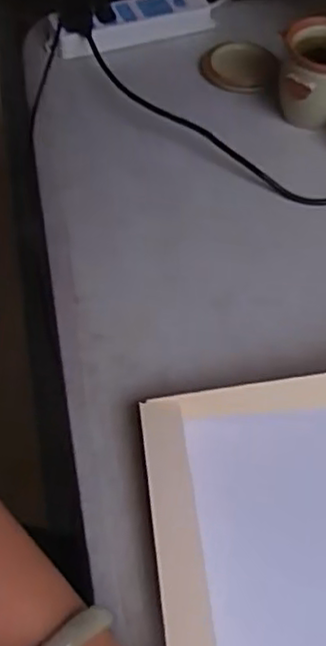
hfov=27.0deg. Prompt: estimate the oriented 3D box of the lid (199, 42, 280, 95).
[{"bbox_3d":[0.081,-0.280,0.734,0.076,0.016,0.072,1,54,-3],"label":"lid"}]

